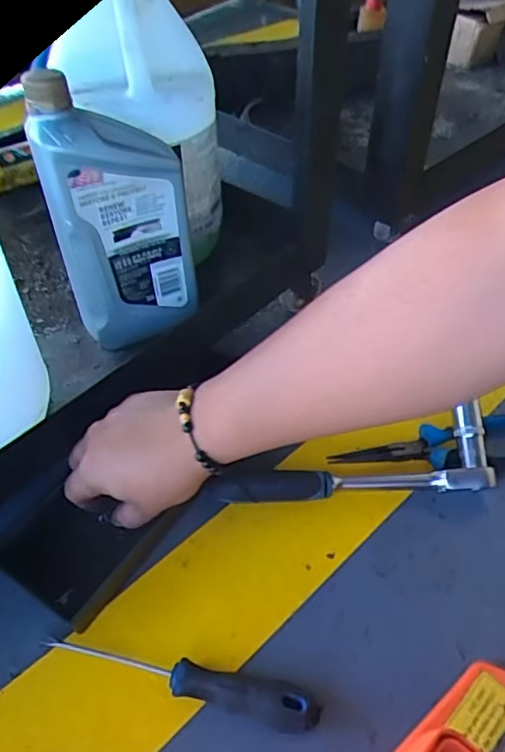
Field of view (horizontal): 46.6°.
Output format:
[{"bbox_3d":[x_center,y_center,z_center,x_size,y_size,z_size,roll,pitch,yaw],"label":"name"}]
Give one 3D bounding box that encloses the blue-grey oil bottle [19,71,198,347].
[{"bbox_3d":[-0.106,-0.120,0.488,0.111,0.219,0.052,-20,49,-18],"label":"blue-grey oil bottle"}]

